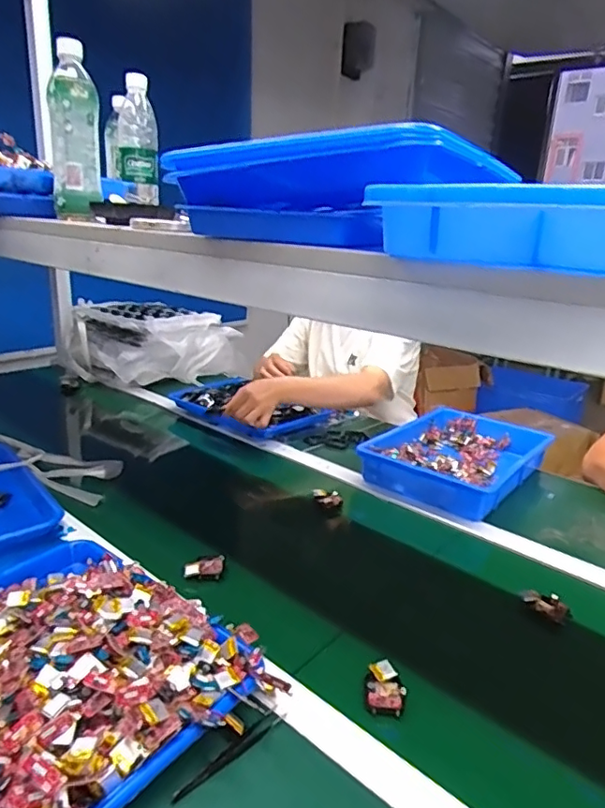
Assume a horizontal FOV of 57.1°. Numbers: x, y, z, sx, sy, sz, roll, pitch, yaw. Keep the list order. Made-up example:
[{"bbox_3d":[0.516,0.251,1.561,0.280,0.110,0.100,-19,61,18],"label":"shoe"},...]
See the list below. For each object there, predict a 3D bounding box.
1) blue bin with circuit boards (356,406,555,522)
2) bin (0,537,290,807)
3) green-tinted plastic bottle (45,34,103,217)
[{"bbox_3d":[0.299,0.095,1.055,0.253,0.060,0.346,16,23,33],"label":"blue bin with circuit boards"},{"bbox_3d":[-0.231,0.240,0.533,0.345,0.074,0.258,16,23,33],"label":"bin"},{"bbox_3d":[-0.301,-0.355,0.733,0.064,0.200,0.076,-5,21,-22],"label":"green-tinted plastic bottle"}]

